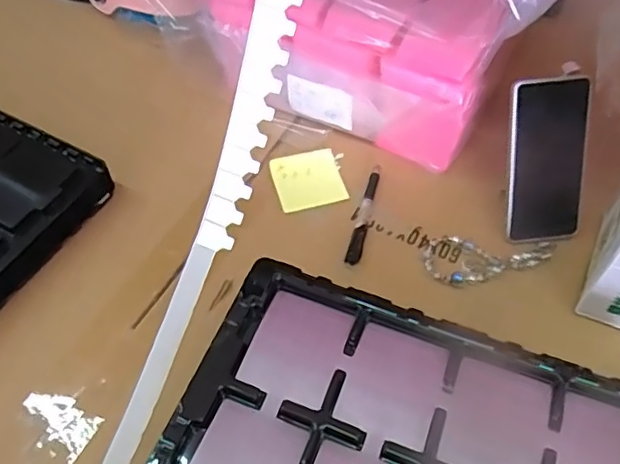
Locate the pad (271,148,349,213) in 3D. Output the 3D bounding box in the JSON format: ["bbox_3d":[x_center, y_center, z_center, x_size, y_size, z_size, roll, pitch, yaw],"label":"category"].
[{"bbox_3d":[-0.002,-0.062,0.673,0.074,0.004,0.078,-12,56,-8],"label":"pad"}]

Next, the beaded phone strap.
[{"bbox_3d":[0.184,0.029,0.602,0.128,0.007,0.057,5,55,4],"label":"beaded phone strap"}]

